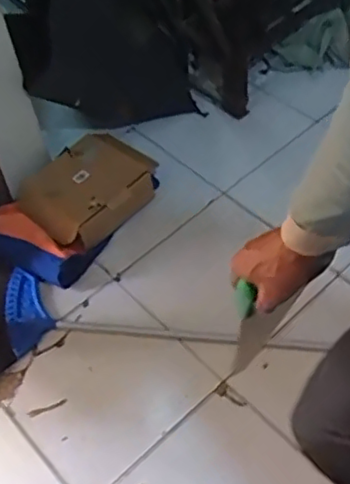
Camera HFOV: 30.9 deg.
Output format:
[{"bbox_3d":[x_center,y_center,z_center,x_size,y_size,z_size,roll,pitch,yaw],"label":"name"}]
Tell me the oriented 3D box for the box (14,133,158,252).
[{"bbox_3d":[-0.233,-0.135,1.697,0.257,0.114,0.351,31,61,26],"label":"box"}]

